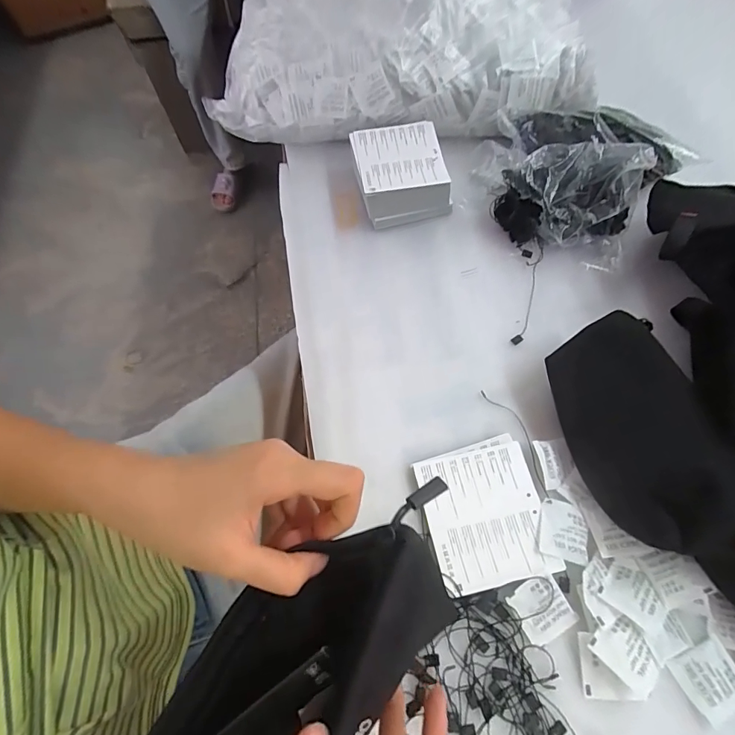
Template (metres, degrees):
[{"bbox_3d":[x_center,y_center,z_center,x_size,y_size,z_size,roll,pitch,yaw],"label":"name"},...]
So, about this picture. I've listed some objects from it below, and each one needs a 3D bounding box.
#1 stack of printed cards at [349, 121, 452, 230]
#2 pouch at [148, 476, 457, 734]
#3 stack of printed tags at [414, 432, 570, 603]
[{"bbox_3d":[0.035,-0.215,0.479,0.095,0.050,0.107,-11,65,-3],"label":"stack of printed cards"},{"bbox_3d":[-0.039,0.154,0.216,0.218,0.051,0.081,-39,69,-10],"label":"pouch"},{"bbox_3d":[0.091,0.112,0.336,0.088,0.006,0.104,-13,65,-3],"label":"stack of printed tags"}]

